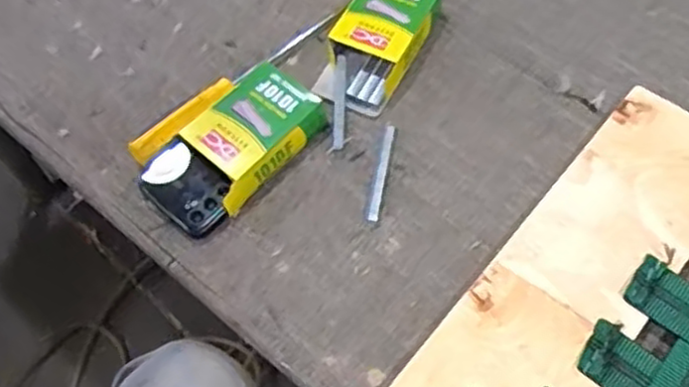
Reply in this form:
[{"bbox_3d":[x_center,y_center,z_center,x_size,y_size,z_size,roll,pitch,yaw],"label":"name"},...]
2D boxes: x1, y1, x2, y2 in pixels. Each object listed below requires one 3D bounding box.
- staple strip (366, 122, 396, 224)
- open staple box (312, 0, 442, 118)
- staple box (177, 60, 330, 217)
[{"bbox_3d":[0.033,-0.020,0.644,0.010,0.004,0.101,9,60,8],"label":"staple strip"},{"bbox_3d":[0.033,-0.152,0.704,0.080,0.037,0.157,23,63,15],"label":"open staple box"},{"bbox_3d":[-0.085,-0.056,0.652,0.086,0.035,0.130,36,66,21],"label":"staple box"}]

